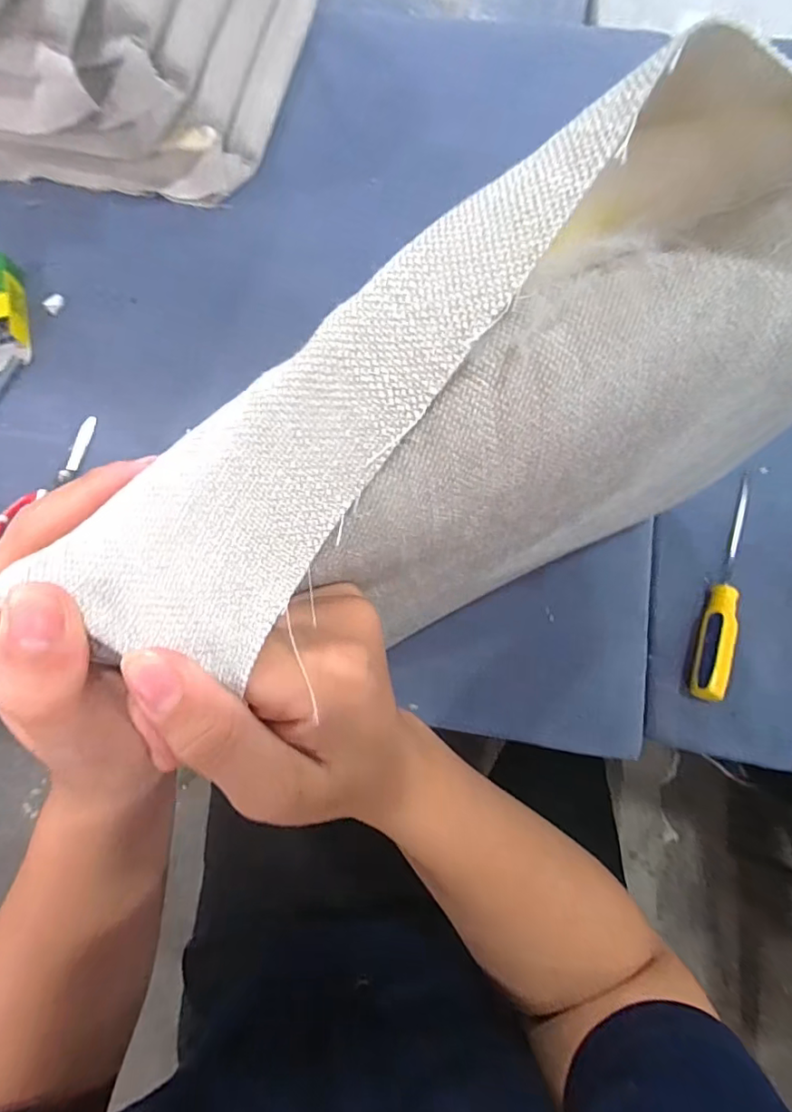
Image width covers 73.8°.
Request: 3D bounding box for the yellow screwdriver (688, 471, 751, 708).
[{"bbox_3d":[0.331,0.027,0.515,0.028,0.034,0.236,23,76,9],"label":"yellow screwdriver"}]

